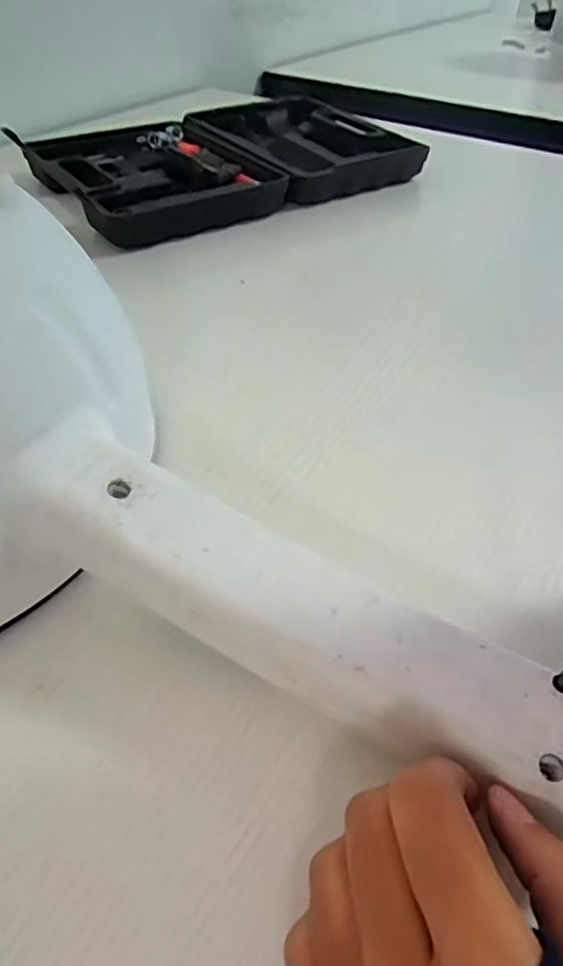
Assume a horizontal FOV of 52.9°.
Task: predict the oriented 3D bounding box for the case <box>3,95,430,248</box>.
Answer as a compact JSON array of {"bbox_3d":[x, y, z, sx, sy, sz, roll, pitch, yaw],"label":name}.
[{"bbox_3d":[-0.050,-0.312,0.547,0.333,0.033,0.222,-24,52,-25],"label":"case"}]

